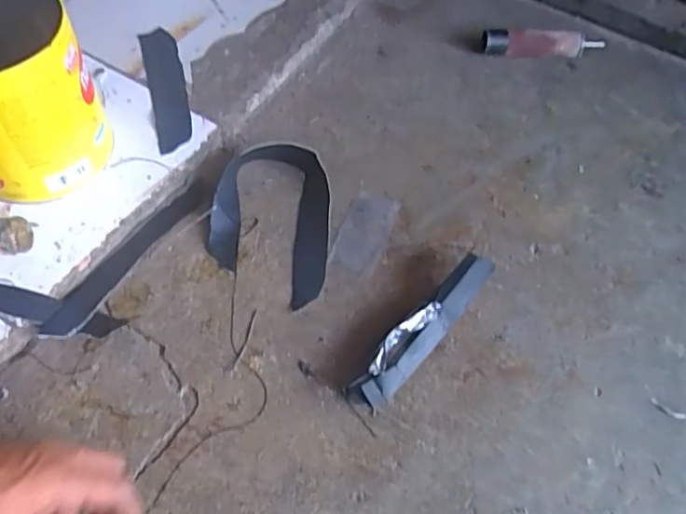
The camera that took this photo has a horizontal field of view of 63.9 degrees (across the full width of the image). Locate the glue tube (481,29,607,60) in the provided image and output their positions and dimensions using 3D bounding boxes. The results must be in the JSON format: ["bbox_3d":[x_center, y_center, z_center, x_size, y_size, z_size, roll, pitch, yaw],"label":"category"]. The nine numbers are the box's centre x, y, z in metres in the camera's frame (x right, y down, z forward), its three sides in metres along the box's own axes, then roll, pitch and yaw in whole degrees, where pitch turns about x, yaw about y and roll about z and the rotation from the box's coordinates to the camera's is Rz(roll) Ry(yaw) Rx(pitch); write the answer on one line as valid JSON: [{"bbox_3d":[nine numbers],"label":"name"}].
[{"bbox_3d":[0.273,-0.288,0.745,0.169,0.026,0.038,-4,59,-7],"label":"glue tube"}]

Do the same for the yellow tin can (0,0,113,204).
[{"bbox_3d":[-0.317,-0.156,0.526,0.142,0.155,0.146,-26,66,-18],"label":"yellow tin can"}]

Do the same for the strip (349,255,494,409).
[{"bbox_3d":[0.077,0.066,0.521,0.037,0.023,0.191,38,64,18],"label":"strip"}]

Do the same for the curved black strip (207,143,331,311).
[{"bbox_3d":[-0.074,-0.039,0.560,0.119,0.028,0.174,5,59,-1],"label":"curved black strip"}]

